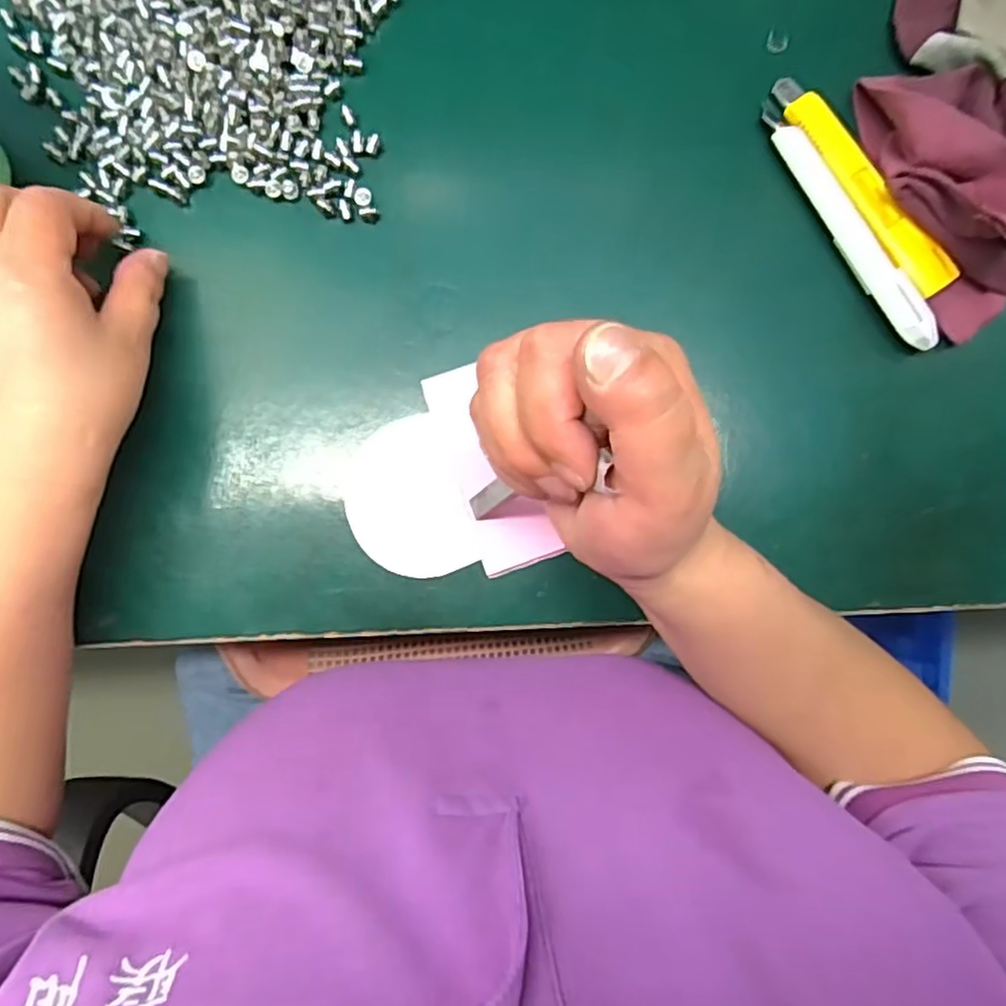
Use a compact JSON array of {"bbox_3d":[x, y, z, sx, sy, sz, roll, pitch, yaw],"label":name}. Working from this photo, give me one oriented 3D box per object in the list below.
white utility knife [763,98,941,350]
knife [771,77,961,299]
[{"bbox_3d":[0.165,-0.135,0.315,0.017,0.014,0.139,-31,88,-3],"label":"white utility knife"},{"bbox_3d":[0.172,-0.154,0.316,0.020,0.010,0.126,-36,89,-3],"label":"knife"}]

